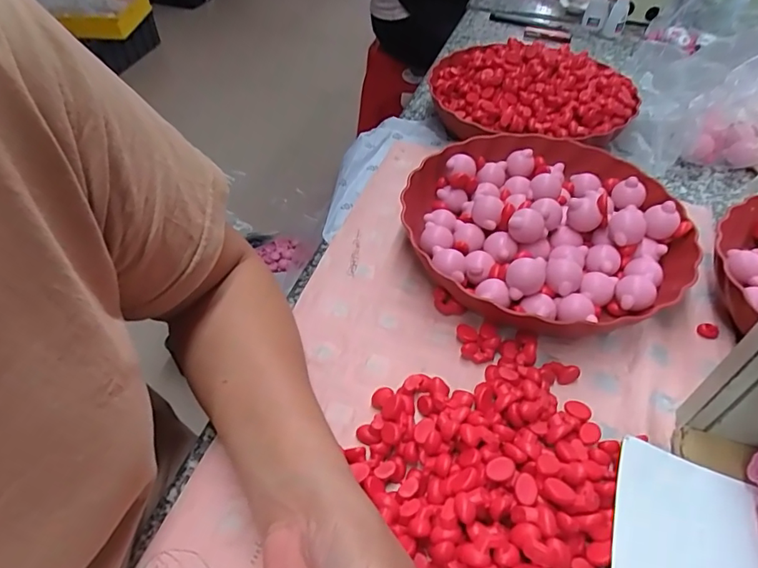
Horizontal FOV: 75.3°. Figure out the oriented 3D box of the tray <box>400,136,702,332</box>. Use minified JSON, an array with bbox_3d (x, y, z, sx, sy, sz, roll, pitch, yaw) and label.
[{"bbox_3d":[0.145,-0.054,0.439,0.237,0.044,0.237,-16,47,-10],"label":"tray"}]

